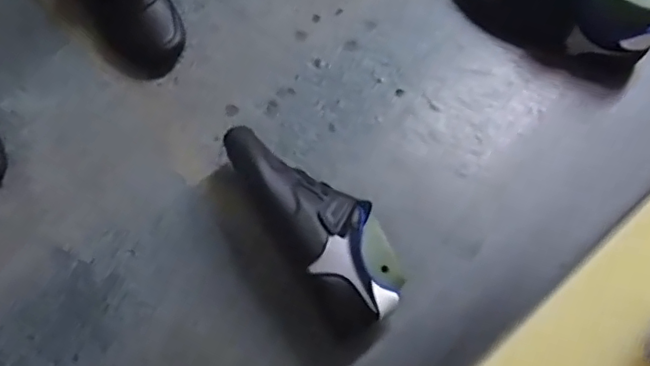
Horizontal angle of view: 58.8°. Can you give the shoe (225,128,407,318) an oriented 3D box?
[{"bbox_3d":[-0.008,0.028,0.515,0.077,0.075,0.203,-35,71,-10],"label":"shoe"}]

